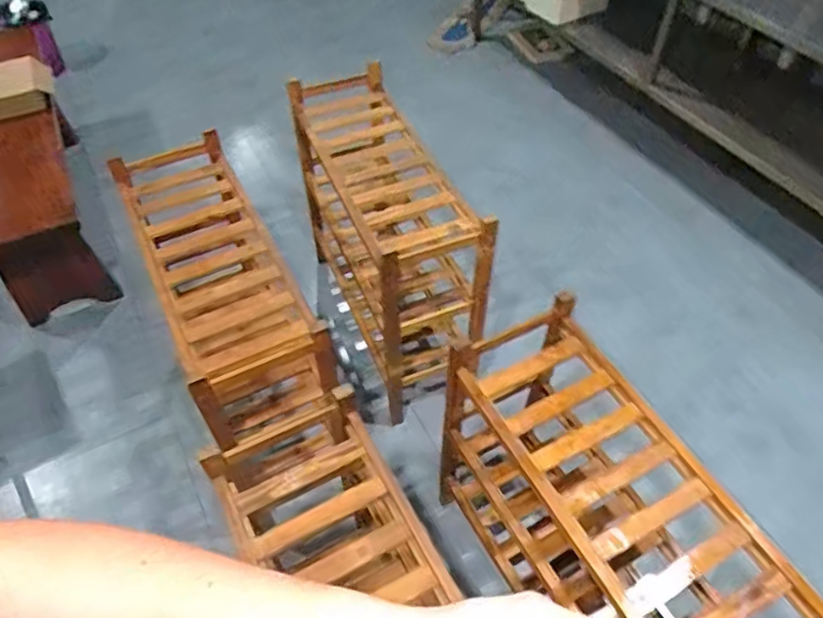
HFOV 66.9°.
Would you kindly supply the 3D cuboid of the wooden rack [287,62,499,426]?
[{"bbox_3d":[-0.105,-0.222,1.877,0.289,0.667,0.869,-19,54,-16],"label":"wooden rack"}]

